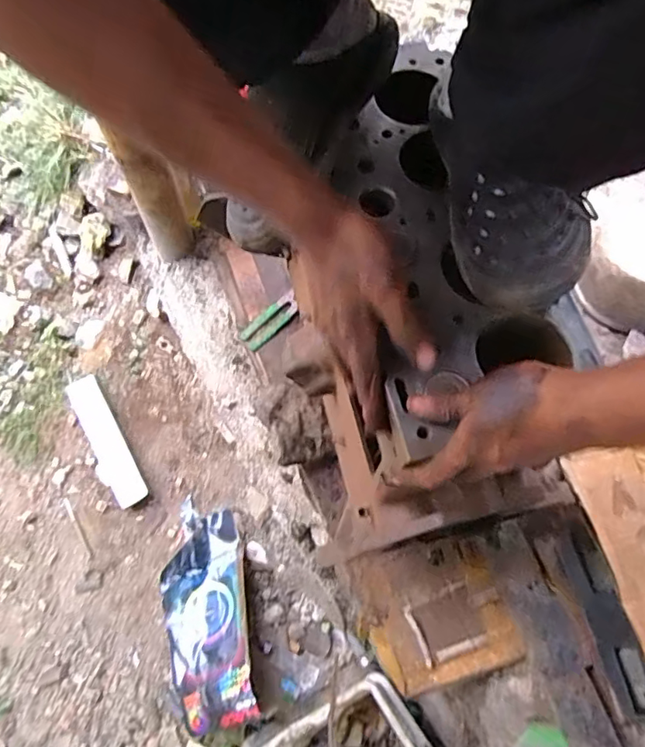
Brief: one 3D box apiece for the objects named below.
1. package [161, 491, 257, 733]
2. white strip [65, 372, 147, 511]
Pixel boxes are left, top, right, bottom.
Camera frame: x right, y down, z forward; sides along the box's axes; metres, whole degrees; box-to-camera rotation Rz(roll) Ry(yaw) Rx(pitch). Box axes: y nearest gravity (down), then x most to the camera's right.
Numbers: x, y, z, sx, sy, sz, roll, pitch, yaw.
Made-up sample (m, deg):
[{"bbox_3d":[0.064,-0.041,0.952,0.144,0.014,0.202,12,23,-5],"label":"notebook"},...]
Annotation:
[{"bbox_3d":[-0.277,0.555,1.277,0.220,0.085,0.500,-18,55,8],"label":"package"},{"bbox_3d":[-0.591,0.182,1.451,0.095,0.025,0.373,-28,75,-10],"label":"white strip"}]

